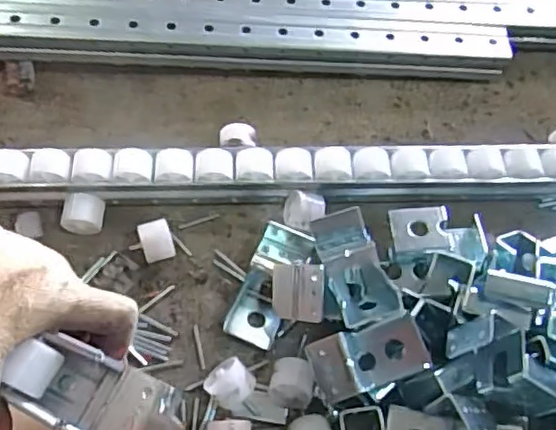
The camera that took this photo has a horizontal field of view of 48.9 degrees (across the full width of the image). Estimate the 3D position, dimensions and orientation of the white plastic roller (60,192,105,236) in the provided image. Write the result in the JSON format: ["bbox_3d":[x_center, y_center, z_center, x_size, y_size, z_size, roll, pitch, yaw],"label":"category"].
[{"bbox_3d":[-0.174,0.000,0.544,0.035,0.031,0.030,4,64,-3],"label":"white plastic roller"}]

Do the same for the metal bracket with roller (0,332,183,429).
[{"bbox_3d":[-0.097,0.102,0.334,0.087,0.049,0.045,25,65,9],"label":"metal bracket with roller"}]

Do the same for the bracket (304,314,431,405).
[{"bbox_3d":[0.069,0.106,0.454,0.088,0.032,0.045,-16,67,-12],"label":"bracket"}]

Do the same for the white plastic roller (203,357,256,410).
[{"bbox_3d":[-0.038,0.136,0.489,0.033,0.033,0.035,-40,74,-20],"label":"white plastic roller"}]

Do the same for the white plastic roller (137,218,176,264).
[{"bbox_3d":[-0.106,0.026,0.536,0.027,0.031,0.029,-16,67,-12],"label":"white plastic roller"}]

